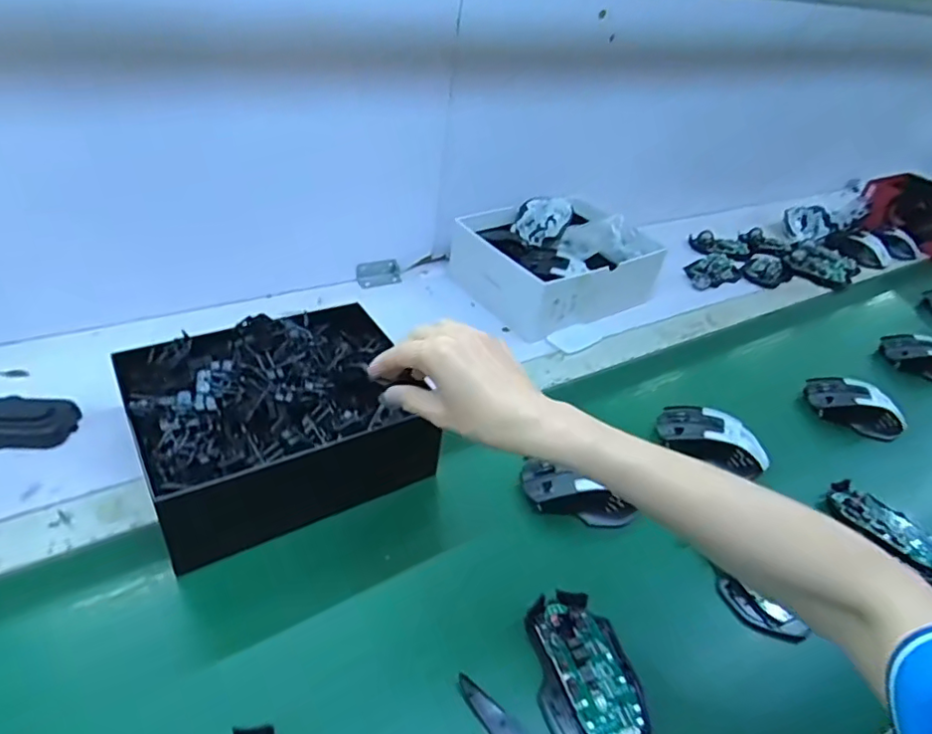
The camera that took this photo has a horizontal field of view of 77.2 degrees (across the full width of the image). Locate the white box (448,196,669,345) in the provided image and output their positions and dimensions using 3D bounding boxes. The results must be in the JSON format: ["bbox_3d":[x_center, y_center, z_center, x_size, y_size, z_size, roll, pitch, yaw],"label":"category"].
[{"bbox_3d":[0.130,-0.147,0.825,0.242,0.091,0.205,-20,46,-30],"label":"white box"}]

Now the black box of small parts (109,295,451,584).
[{"bbox_3d":[-0.164,0.044,0.517,0.223,0.103,0.174,-18,45,-27],"label":"black box of small parts"}]

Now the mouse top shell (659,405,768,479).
[{"bbox_3d":[0.254,0.076,0.608,0.112,0.039,0.064,33,46,28],"label":"mouse top shell"}]

